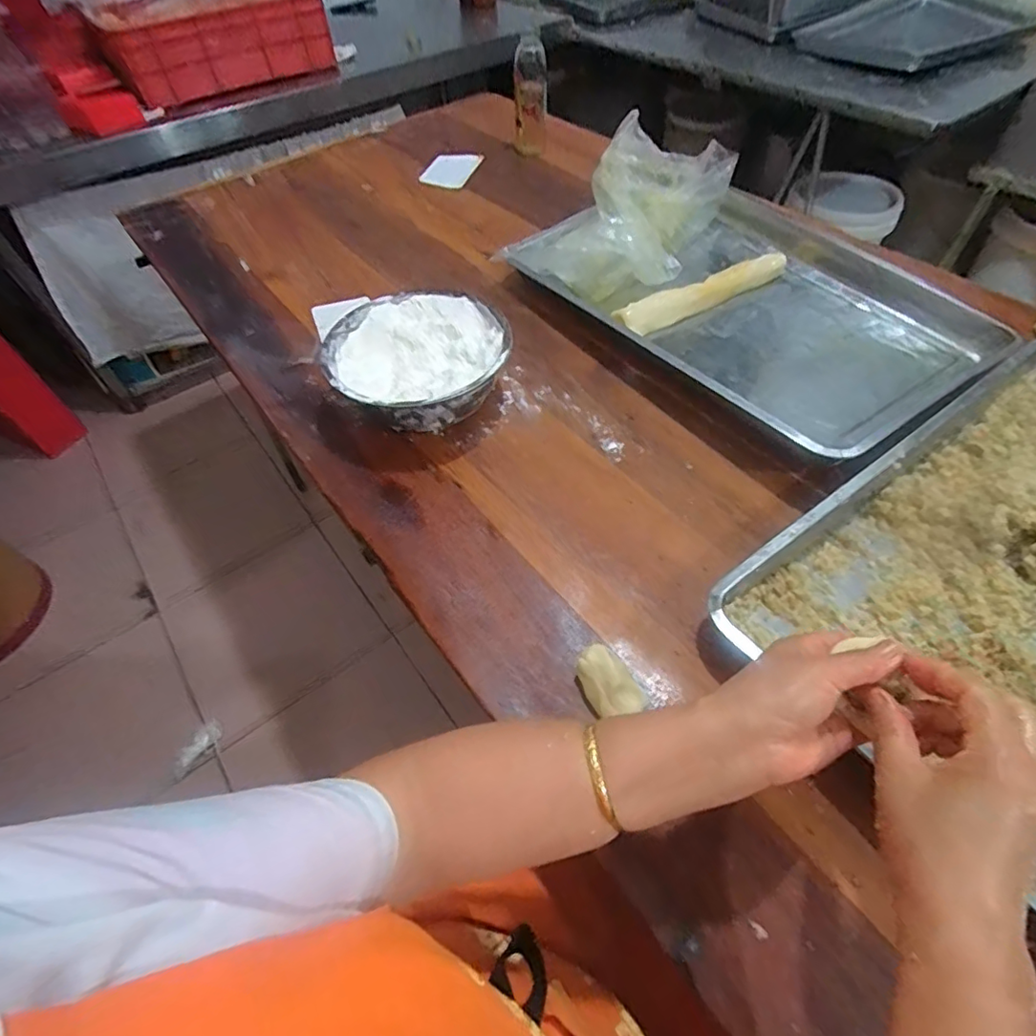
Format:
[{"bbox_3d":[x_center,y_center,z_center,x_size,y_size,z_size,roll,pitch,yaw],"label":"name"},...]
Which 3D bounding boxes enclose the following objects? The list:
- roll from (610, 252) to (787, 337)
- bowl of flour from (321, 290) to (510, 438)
[{"bbox_3d":[0.269,-0.327,0.802,0.286,0.032,0.053,-27,56,-15],"label":"roll"},{"bbox_3d":[-0.121,-0.189,0.687,0.211,0.081,0.211,-2,54,3],"label":"bowl of flour"}]

